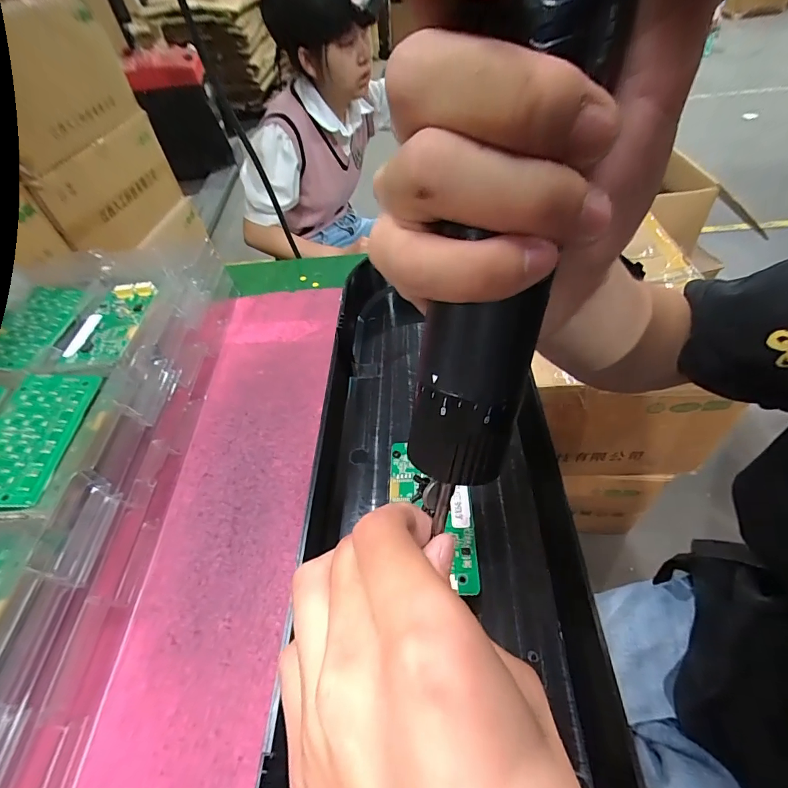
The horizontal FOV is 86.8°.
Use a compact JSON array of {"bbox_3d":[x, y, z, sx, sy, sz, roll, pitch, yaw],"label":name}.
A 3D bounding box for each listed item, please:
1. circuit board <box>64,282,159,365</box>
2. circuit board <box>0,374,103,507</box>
[{"bbox_3d":[-0.229,-0.055,0.332,0.052,0.008,0.097,-5,47,0],"label":"circuit board"},{"bbox_3d":[-0.222,0.024,0.254,0.047,0.011,0.093,-3,47,2],"label":"circuit board"}]

